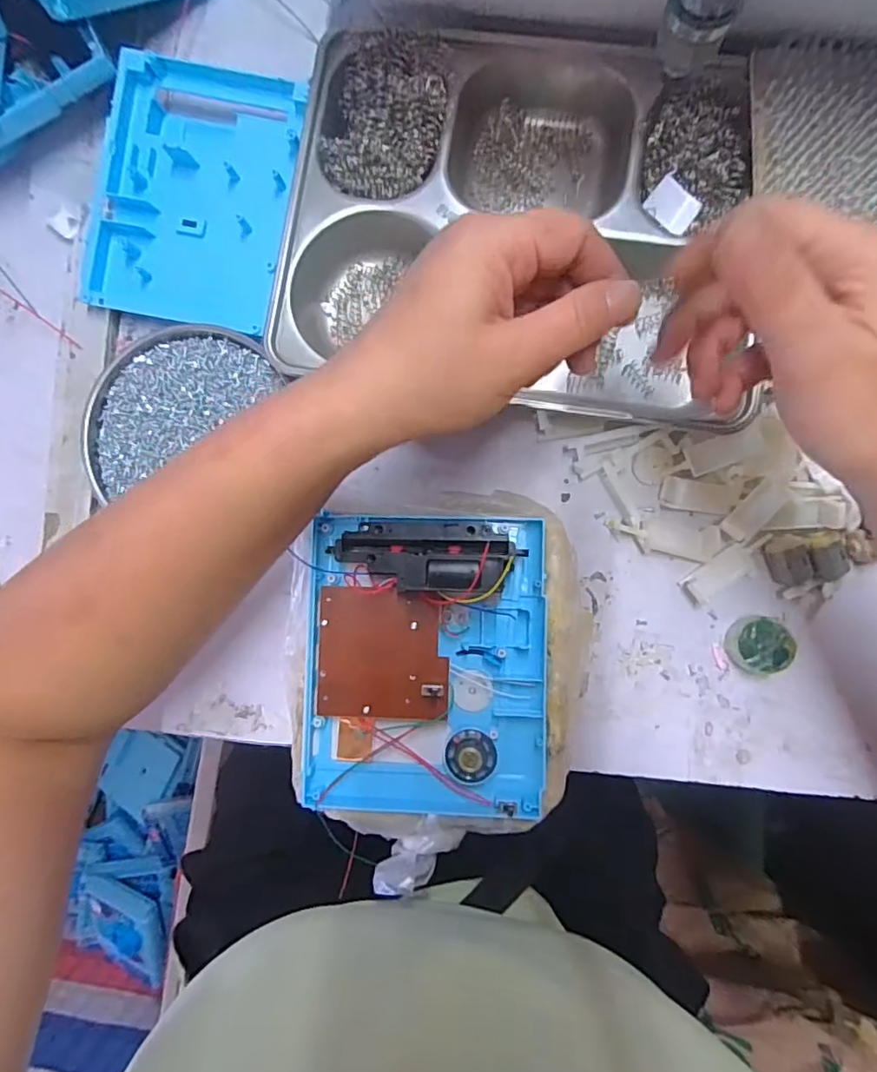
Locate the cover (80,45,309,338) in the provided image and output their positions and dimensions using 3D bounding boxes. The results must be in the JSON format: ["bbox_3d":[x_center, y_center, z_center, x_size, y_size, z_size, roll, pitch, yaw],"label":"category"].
[{"bbox_3d":[-0.157,-0.217,0.358,0.123,0.019,0.158,13,88,5],"label":"cover"}]

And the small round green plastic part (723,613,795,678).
[{"bbox_3d":[0.190,0.064,0.331,0.031,0.017,0.034,0,87,4],"label":"small round green plastic part"}]

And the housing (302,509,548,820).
[{"bbox_3d":[-0.008,0.072,0.307,0.131,0.036,0.163,1,87,4],"label":"housing"}]

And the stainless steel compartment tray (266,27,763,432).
[{"bbox_3d":[0.045,-0.189,0.338,0.264,0.029,0.213,8,88,4],"label":"stainless steel compartment tray"}]

